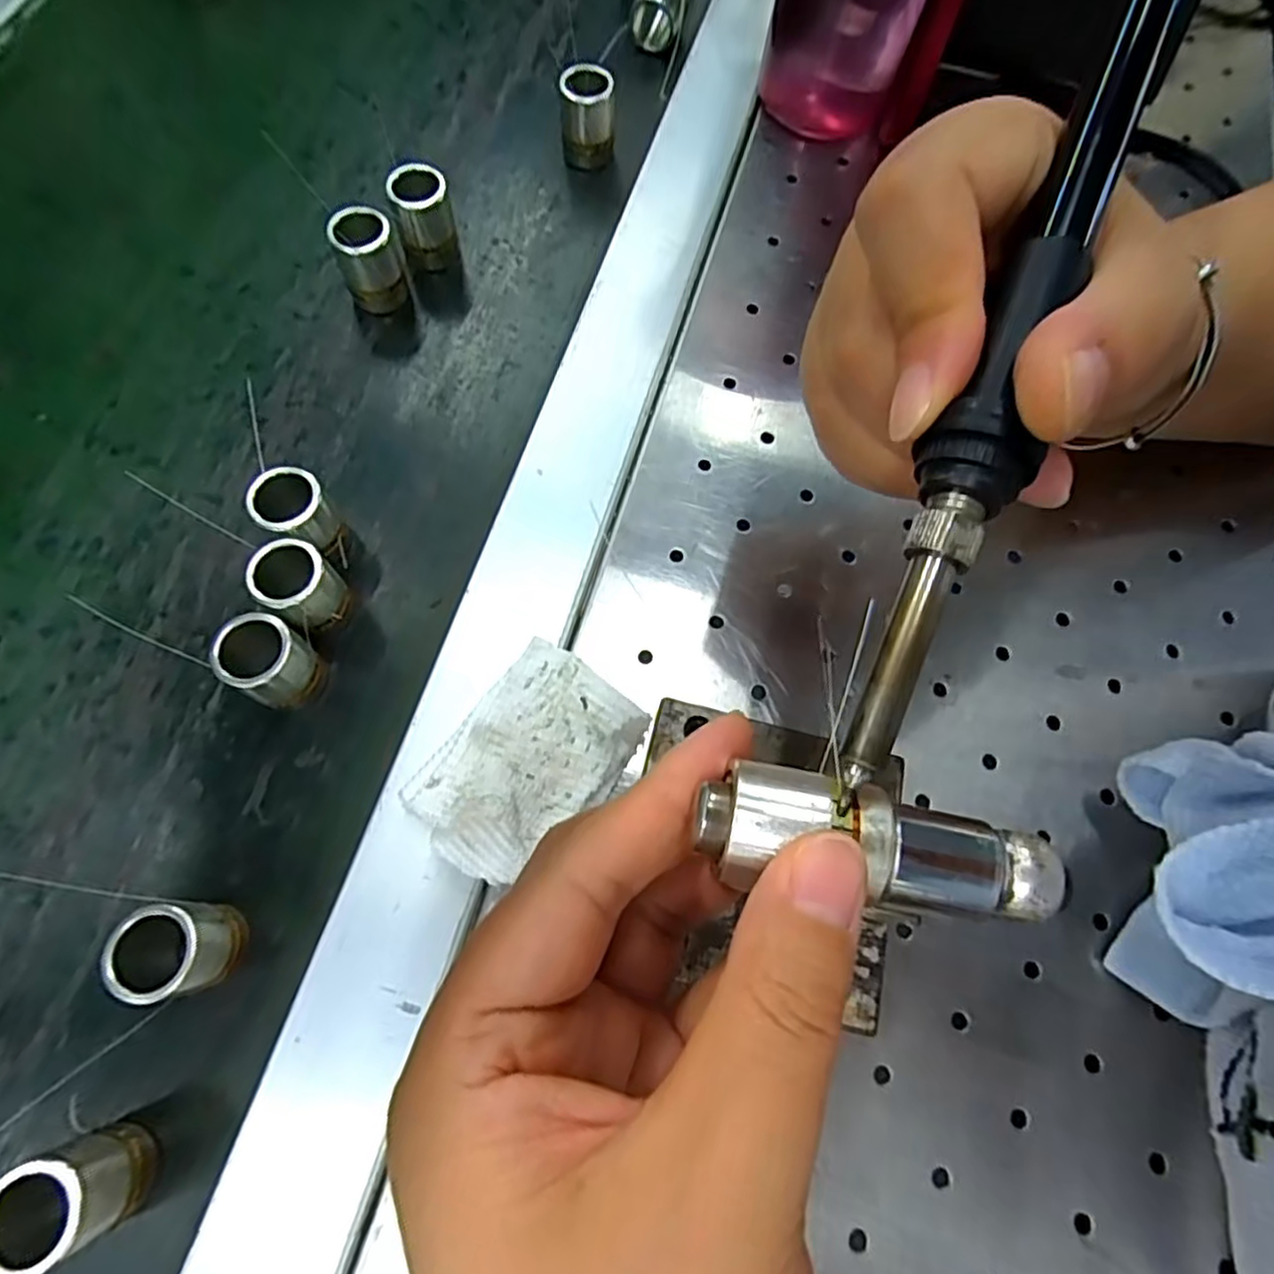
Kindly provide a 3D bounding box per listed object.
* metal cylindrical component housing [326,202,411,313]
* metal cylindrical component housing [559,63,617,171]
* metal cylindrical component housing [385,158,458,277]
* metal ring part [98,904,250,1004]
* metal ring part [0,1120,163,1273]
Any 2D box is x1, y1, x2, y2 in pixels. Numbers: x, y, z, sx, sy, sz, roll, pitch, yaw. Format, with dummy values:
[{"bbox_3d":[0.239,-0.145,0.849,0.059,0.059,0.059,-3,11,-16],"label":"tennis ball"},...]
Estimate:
[{"bbox_3d":[-0.103,-0.143,0.275,0.022,0.035,0.018,-20,72,-13],"label":"metal cylindrical component housing"},{"bbox_3d":[-0.022,-0.225,0.312,0.022,0.035,0.021,-7,70,-8],"label":"metal cylindrical component housing"},{"bbox_3d":[-0.084,-0.166,0.284,0.021,0.035,0.017,-21,72,-13],"label":"metal cylindrical component housing"},{"bbox_3d":[-0.122,0.085,0.193,0.023,0.032,0.022,-1,69,-6],"label":"metal ring part"},{"bbox_3d":[-0.136,0.135,0.174,0.020,0.034,0.022,2,69,-5],"label":"metal ring part"}]

